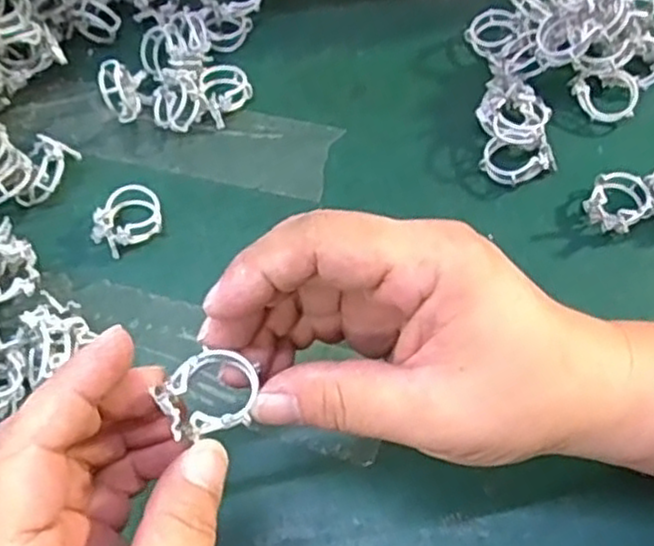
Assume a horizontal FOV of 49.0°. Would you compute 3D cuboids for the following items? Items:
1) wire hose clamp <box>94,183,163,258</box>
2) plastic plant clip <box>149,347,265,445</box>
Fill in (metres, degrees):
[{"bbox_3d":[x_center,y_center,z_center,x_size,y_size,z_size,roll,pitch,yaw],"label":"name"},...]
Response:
[{"bbox_3d":[-0.090,-0.023,0.321,0.031,0.014,0.024,-36,69,-16],"label":"wire hose clamp"},{"bbox_3d":[-0.034,0.036,0.216,0.028,0.005,0.025,-36,69,-16],"label":"plastic plant clip"}]

